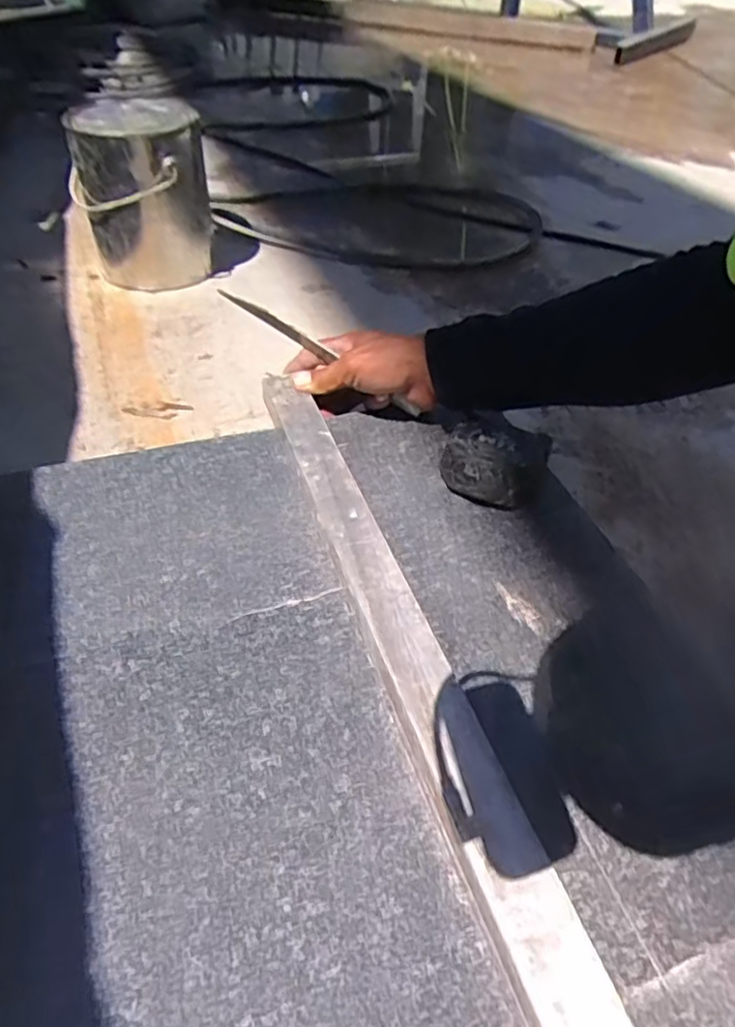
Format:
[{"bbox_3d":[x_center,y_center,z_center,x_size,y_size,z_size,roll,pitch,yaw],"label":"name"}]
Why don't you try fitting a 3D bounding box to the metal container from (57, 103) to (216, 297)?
[{"bbox_3d":[-0.310,-0.433,0.892,0.177,0.192,0.153,-8,45,-12],"label":"metal container"}]

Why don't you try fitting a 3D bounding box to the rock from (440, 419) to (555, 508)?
[{"bbox_3d":[0.106,-0.041,0.548,0.081,0.045,0.074,15,45,12],"label":"rock"}]

